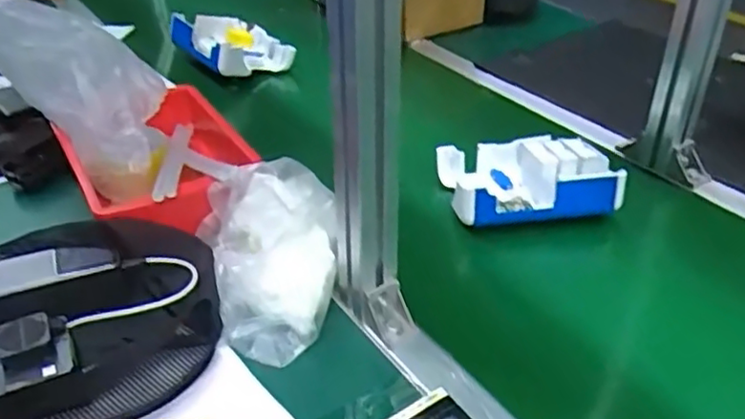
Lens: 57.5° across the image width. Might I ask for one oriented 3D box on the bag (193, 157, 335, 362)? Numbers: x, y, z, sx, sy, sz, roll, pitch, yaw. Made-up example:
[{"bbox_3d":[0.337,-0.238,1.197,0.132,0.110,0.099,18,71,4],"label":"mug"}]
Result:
[{"bbox_3d":[-0.091,0.046,0.652,0.134,0.100,0.186,-10,36,-12],"label":"bag"}]

